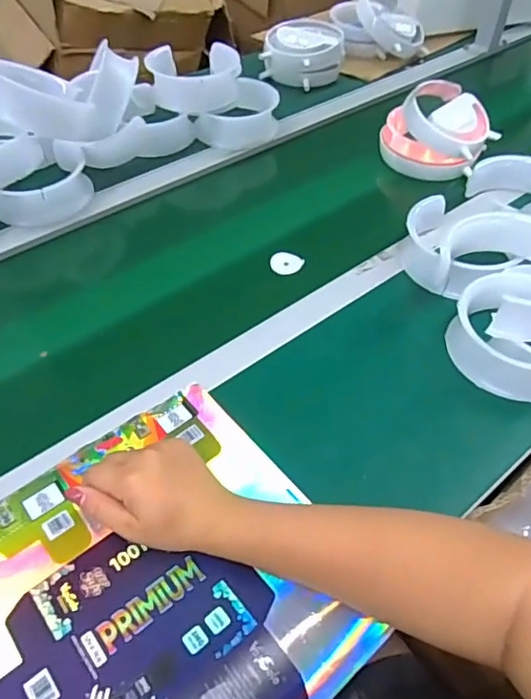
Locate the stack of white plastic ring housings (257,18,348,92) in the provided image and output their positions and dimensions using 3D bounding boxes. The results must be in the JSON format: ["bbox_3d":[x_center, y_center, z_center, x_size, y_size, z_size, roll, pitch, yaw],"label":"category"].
[{"bbox_3d":[0.075,-0.564,1.030,0.141,0.067,0.153,21,53,16],"label":"stack of white plastic ring housings"}]

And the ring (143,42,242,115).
[{"bbox_3d":[-0.114,-0.460,0.910,0.143,0.073,0.131,4,50,3],"label":"ring"}]

